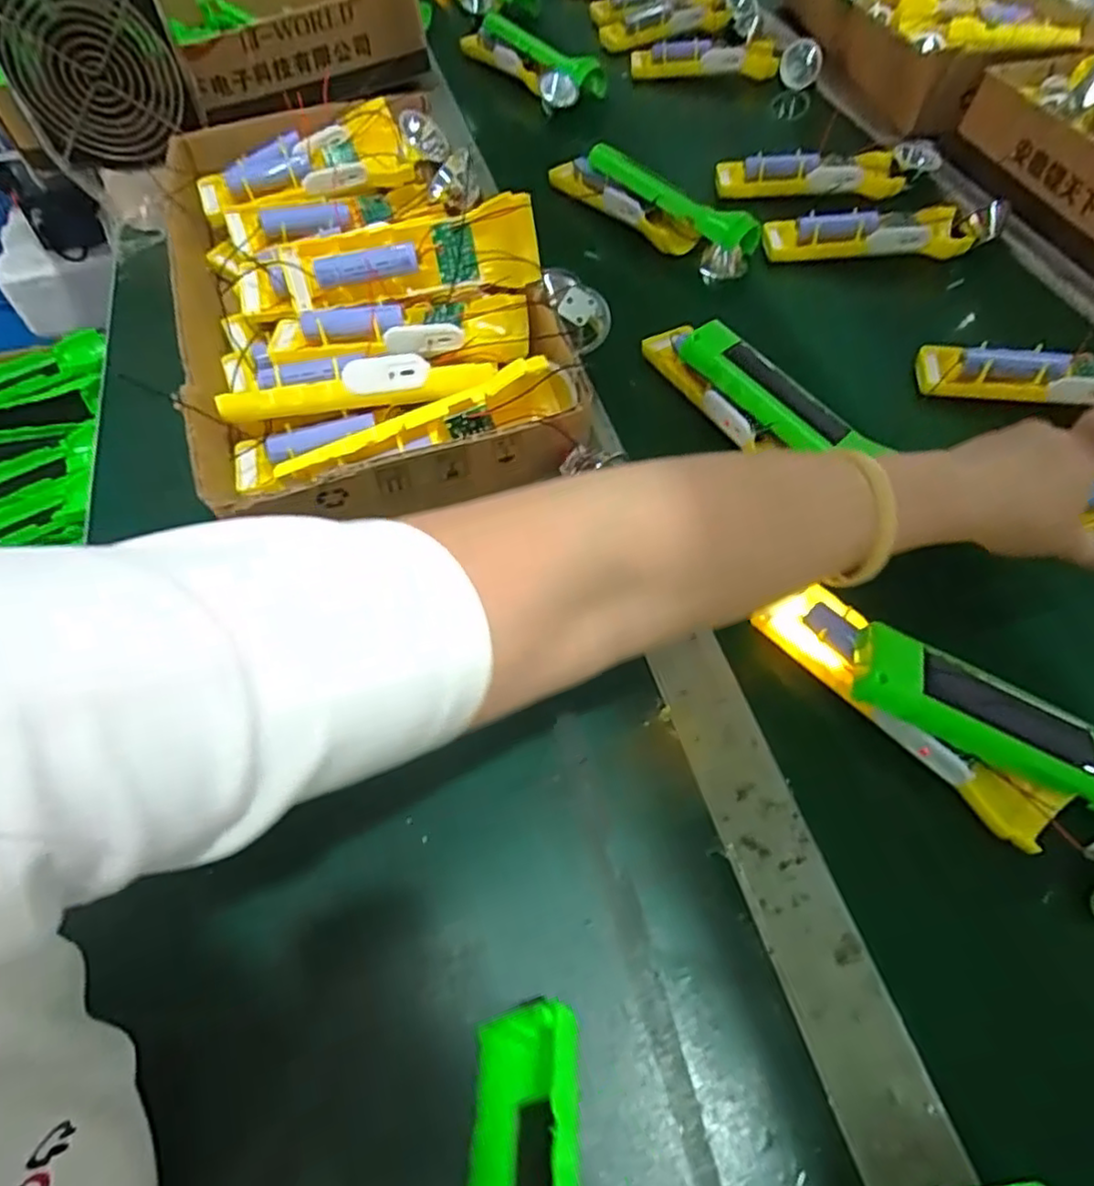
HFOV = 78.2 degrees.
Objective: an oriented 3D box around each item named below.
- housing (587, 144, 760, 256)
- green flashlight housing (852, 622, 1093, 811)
[{"bbox_3d":[0.105,-0.338,0.578,0.159,0.039,0.034,37,65,21],"label":"housing"},{"bbox_3d":[0.220,0.068,0.315,0.161,0.030,0.044,26,61,3],"label":"green flashlight housing"}]

